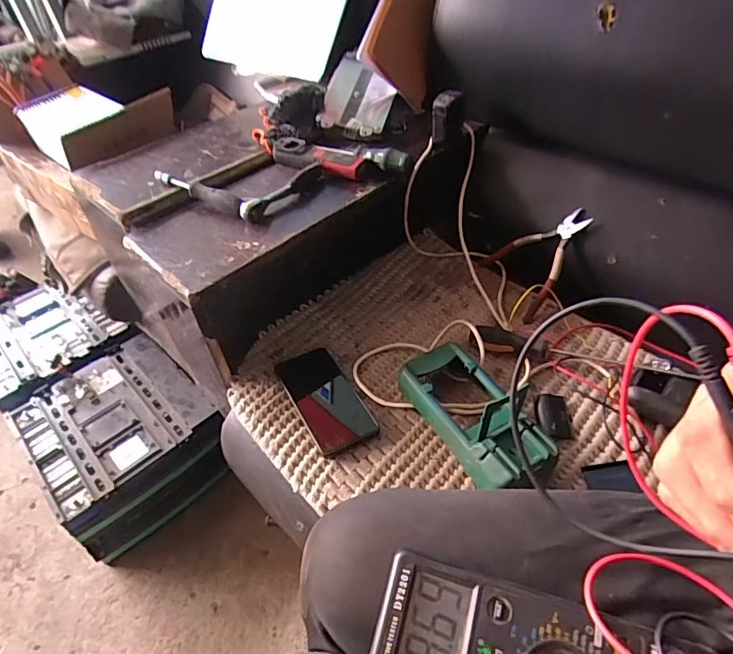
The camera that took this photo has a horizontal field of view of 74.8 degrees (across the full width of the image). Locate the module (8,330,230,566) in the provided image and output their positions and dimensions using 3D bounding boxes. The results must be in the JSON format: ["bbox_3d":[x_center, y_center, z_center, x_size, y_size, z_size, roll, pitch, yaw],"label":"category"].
[{"bbox_3d":[-0.455,0.217,0.924,0.274,0.191,0.320,-35,53,-27],"label":"module"}]

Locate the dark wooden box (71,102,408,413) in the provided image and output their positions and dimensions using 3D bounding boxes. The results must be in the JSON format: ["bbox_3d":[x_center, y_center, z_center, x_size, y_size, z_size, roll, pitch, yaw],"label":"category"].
[{"bbox_3d":[-0.208,-0.171,0.798,0.365,0.190,0.400,-35,53,-27],"label":"dark wooden box"}]

